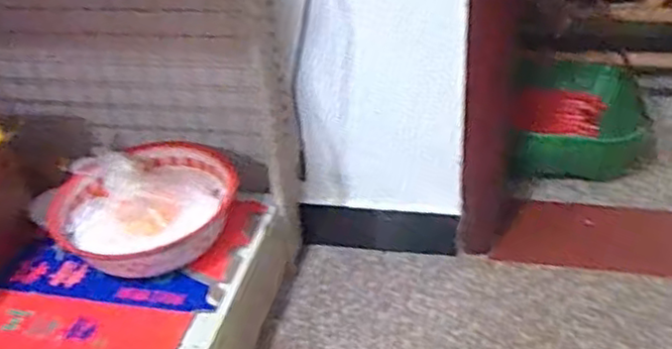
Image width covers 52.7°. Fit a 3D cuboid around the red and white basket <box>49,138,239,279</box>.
[{"bbox_3d":[-0.368,0.055,1.321,0.344,0.092,0.327,-18,37,-20],"label":"red and white basket"}]

